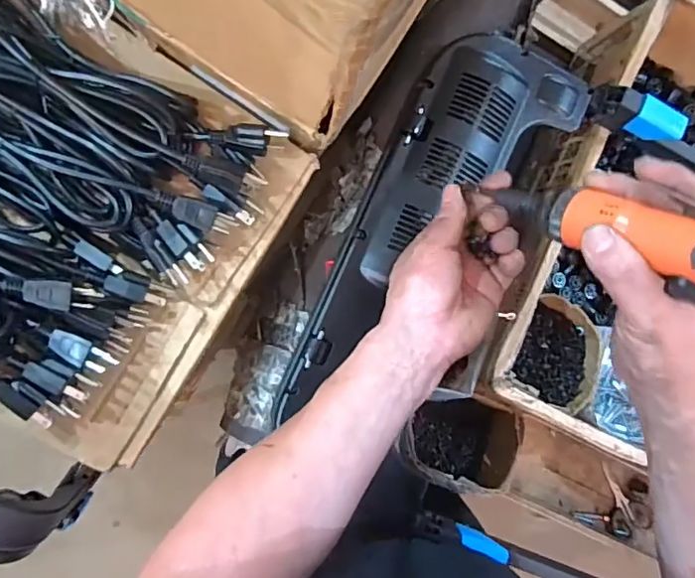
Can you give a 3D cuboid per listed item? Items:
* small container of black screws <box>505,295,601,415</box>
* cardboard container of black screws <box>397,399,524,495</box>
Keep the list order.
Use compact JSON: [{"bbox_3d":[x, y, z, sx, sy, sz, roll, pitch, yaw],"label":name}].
[{"bbox_3d":[0.284,0.086,0.751,0.116,0.052,0.134,30,86,-9],"label":"small container of black screws"},{"bbox_3d":[0.157,0.211,0.775,0.147,0.097,0.116,19,88,-10],"label":"cardboard container of black screws"}]

